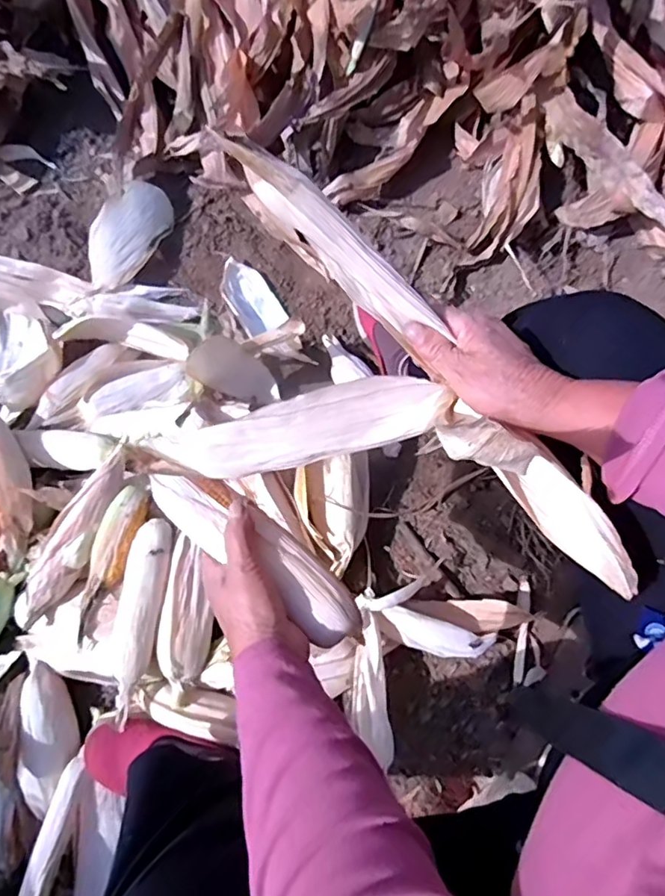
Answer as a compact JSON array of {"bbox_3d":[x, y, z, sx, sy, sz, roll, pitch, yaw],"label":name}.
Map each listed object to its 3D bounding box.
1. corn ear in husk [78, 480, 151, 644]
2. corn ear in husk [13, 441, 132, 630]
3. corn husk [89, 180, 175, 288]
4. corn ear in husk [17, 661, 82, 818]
[{"bbox_3d":[-0.295,0.151,0.733,0.051,0.041,0.204,22,77,7],"label":"corn ear in husk"},{"bbox_3d":[-0.342,0.119,0.754,0.076,0.059,0.271,34,79,10],"label":"corn ear in husk"},{"bbox_3d":[-0.322,-0.337,0.901,0.074,0.087,0.176,32,79,9],"label":"corn husk"},{"bbox_3d":[-0.368,0.373,0.738,0.066,0.056,0.176,-13,75,-1],"label":"corn ear in husk"}]

